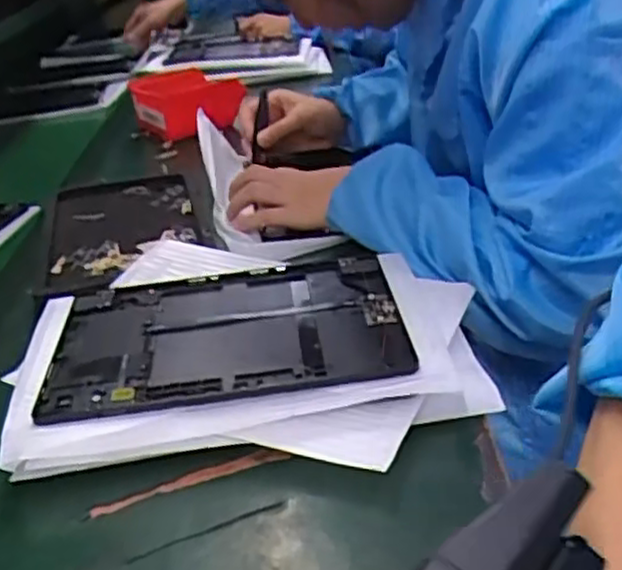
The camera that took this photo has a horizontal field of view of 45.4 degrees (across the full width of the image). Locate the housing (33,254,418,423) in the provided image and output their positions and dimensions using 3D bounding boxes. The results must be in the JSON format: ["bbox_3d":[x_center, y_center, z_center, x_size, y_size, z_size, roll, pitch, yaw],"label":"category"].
[{"bbox_3d":[-0.058,0.030,0.520,0.235,0.006,0.158,-7,30,-3],"label":"housing"}]

